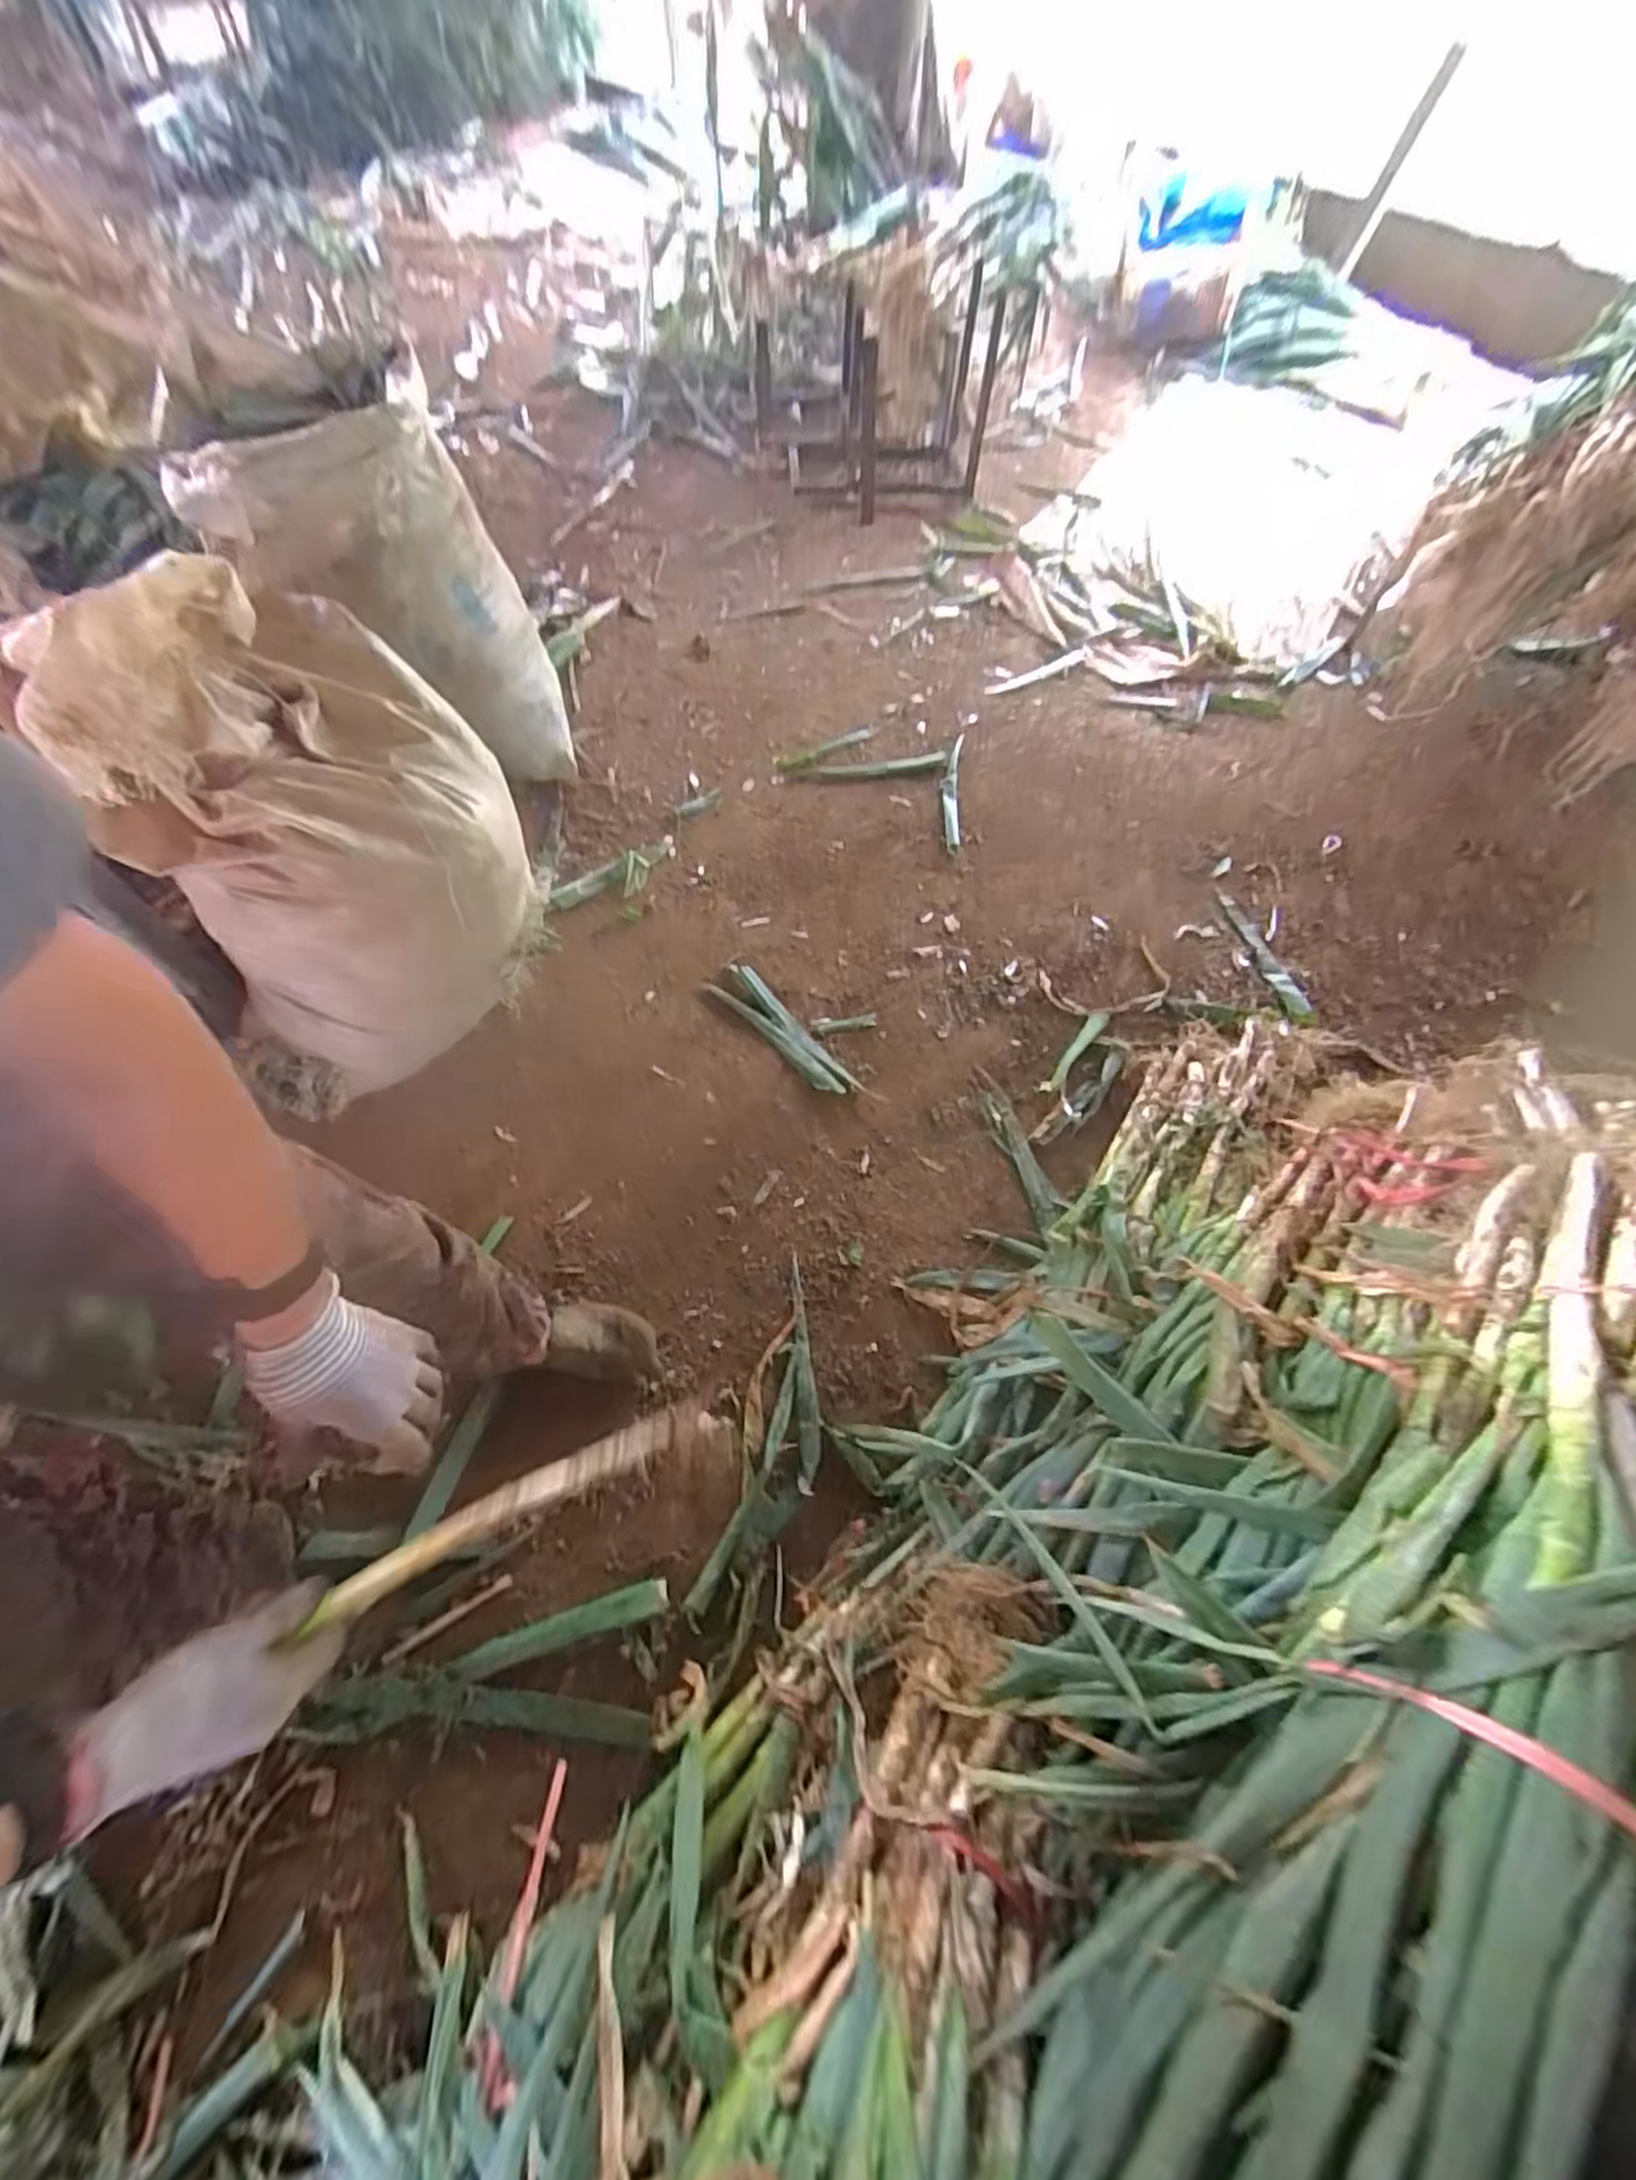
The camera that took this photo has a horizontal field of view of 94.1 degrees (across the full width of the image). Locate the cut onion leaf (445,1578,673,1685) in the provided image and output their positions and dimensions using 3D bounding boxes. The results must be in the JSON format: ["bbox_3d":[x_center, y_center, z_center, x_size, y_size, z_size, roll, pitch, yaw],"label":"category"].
[{"bbox_3d":[-0.338,0.714,1.003,0.278,0.018,0.036,-15,67,-10],"label":"cut onion leaf"}]

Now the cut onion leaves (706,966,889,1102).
[{"bbox_3d":[-0.048,-0.097,1.442,0.085,0.020,0.384,-40,73,-19],"label":"cut onion leaves"}]

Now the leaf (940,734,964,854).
[{"bbox_3d":[0.312,-0.702,1.786,0.046,0.013,0.382,6,65,-1],"label":"leaf"}]

